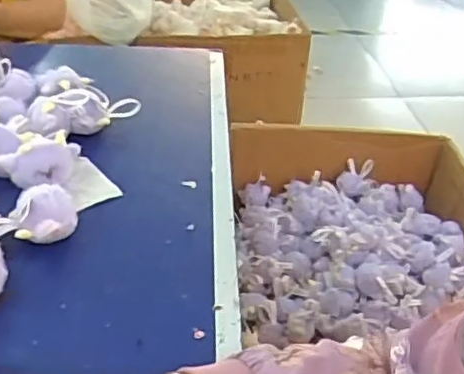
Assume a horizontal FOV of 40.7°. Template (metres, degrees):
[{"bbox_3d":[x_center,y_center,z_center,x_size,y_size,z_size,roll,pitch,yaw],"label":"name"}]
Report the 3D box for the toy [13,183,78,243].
[{"bbox_3d":[-0.162,0.024,0.543,0.050,0.042,0.052,-4,34,-11],"label":"toy"}]

